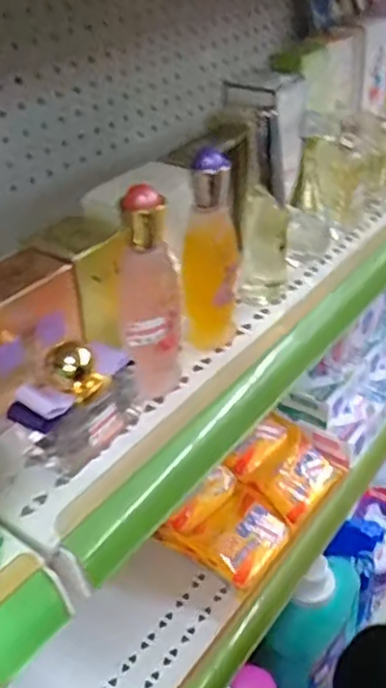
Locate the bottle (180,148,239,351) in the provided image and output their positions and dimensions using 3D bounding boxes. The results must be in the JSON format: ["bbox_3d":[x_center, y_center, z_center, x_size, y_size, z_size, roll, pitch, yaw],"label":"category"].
[{"bbox_3d":[0.011,-0.060,0.447,0.036,0.130,0.029,-1,35,0],"label":"bottle"}]

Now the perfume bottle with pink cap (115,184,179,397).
[{"bbox_3d":[-0.027,-0.024,0.397,0.035,0.128,0.029,-1,35,0],"label":"perfume bottle with pink cap"}]

